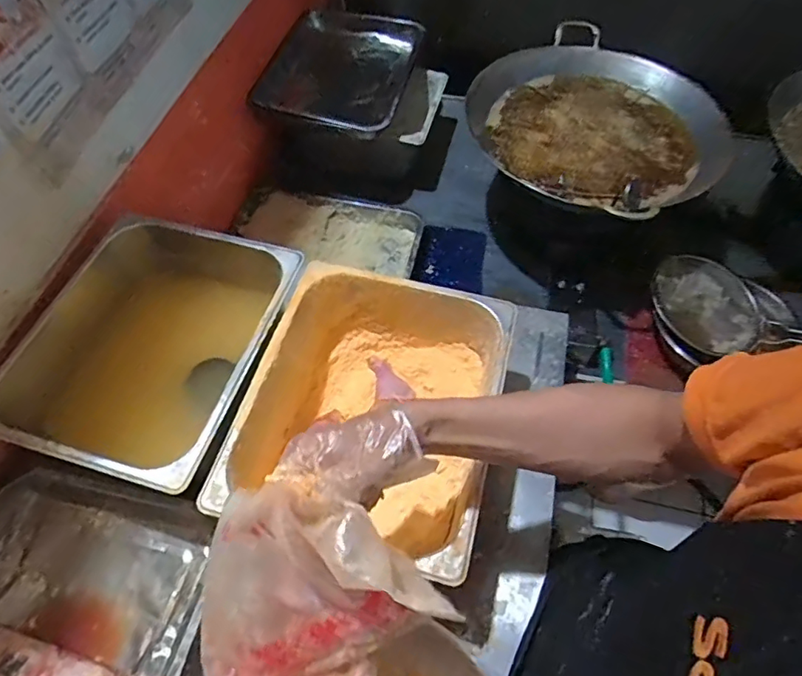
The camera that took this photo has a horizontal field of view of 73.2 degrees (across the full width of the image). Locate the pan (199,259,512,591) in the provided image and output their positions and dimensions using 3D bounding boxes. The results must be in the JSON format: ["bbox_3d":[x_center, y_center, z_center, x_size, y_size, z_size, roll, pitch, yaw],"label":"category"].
[{"bbox_3d":[-0.034,0.095,0.633,0.267,0.138,0.312,13,58,7],"label":"pan"}]

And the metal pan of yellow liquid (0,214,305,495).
[{"bbox_3d":[-0.294,0.023,0.682,0.268,0.145,0.324,15,59,9],"label":"metal pan of yellow liquid"}]

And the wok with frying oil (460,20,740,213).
[{"bbox_3d":[0.379,-0.412,1.017,0.477,0.120,0.424,-40,66,-23],"label":"wok with frying oil"}]

